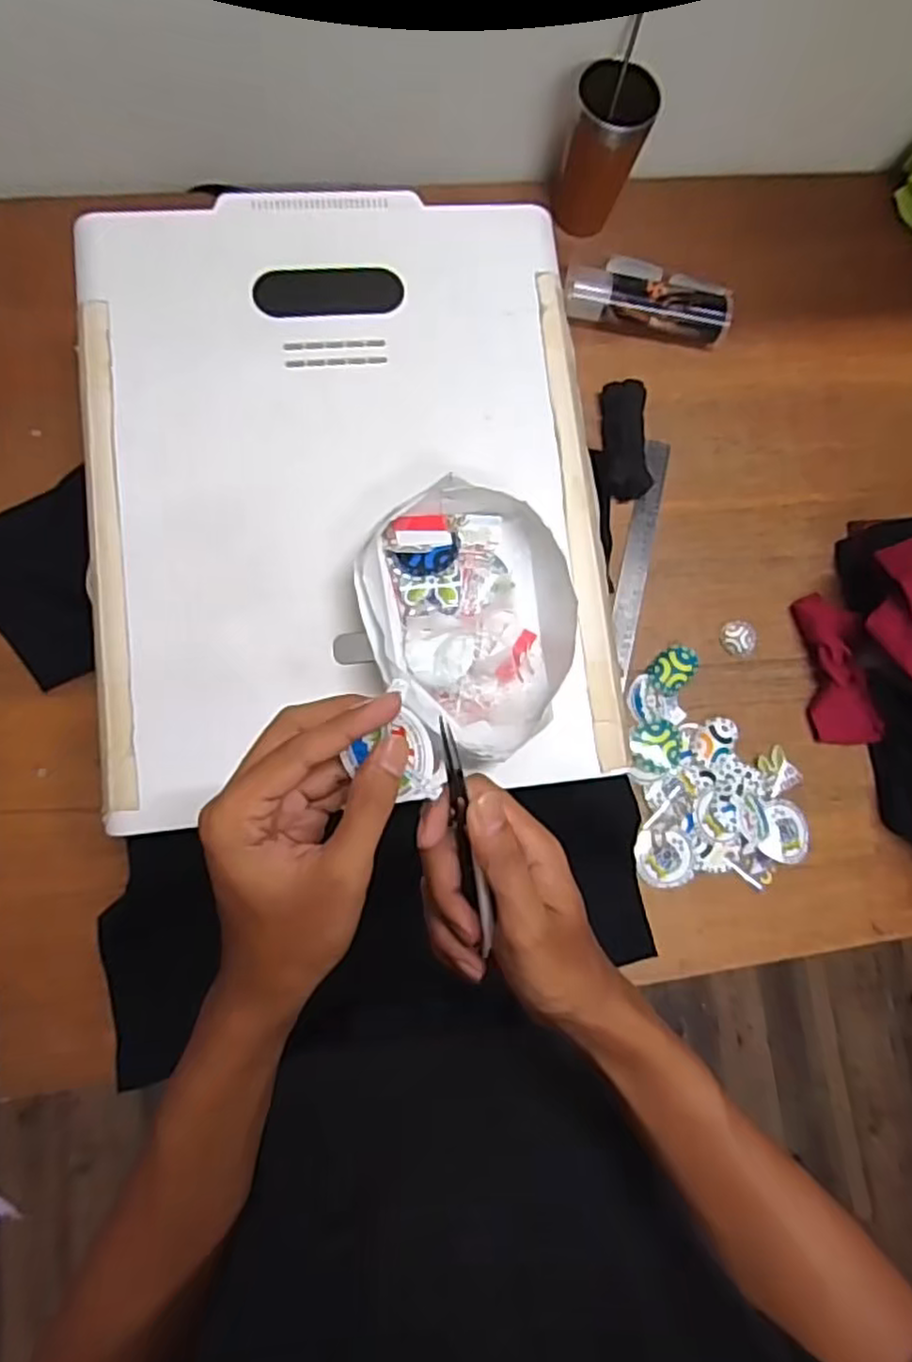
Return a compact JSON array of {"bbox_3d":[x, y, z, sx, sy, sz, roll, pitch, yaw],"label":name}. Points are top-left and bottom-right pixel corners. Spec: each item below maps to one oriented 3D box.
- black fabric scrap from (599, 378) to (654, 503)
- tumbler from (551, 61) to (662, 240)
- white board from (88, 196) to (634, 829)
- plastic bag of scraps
[{"bbox_3d":[0.184,-0.261,0.781,0.047,0.029,0.131,0,85,-8],"label":"black fabric scrap"},{"bbox_3d":[0.150,-0.562,0.779,0.079,0.159,0.077,15,83,-7],"label":"tumbler"},{"bbox_3d":[-0.086,-0.161,0.578,0.394,0.017,0.500,-6,83,-6],"label":"white board"},{"bbox_3d":[0.016,-0.049,0.552,0.167,0.061,0.199,-24,89,-10],"label":"plastic bag of scraps"}]

